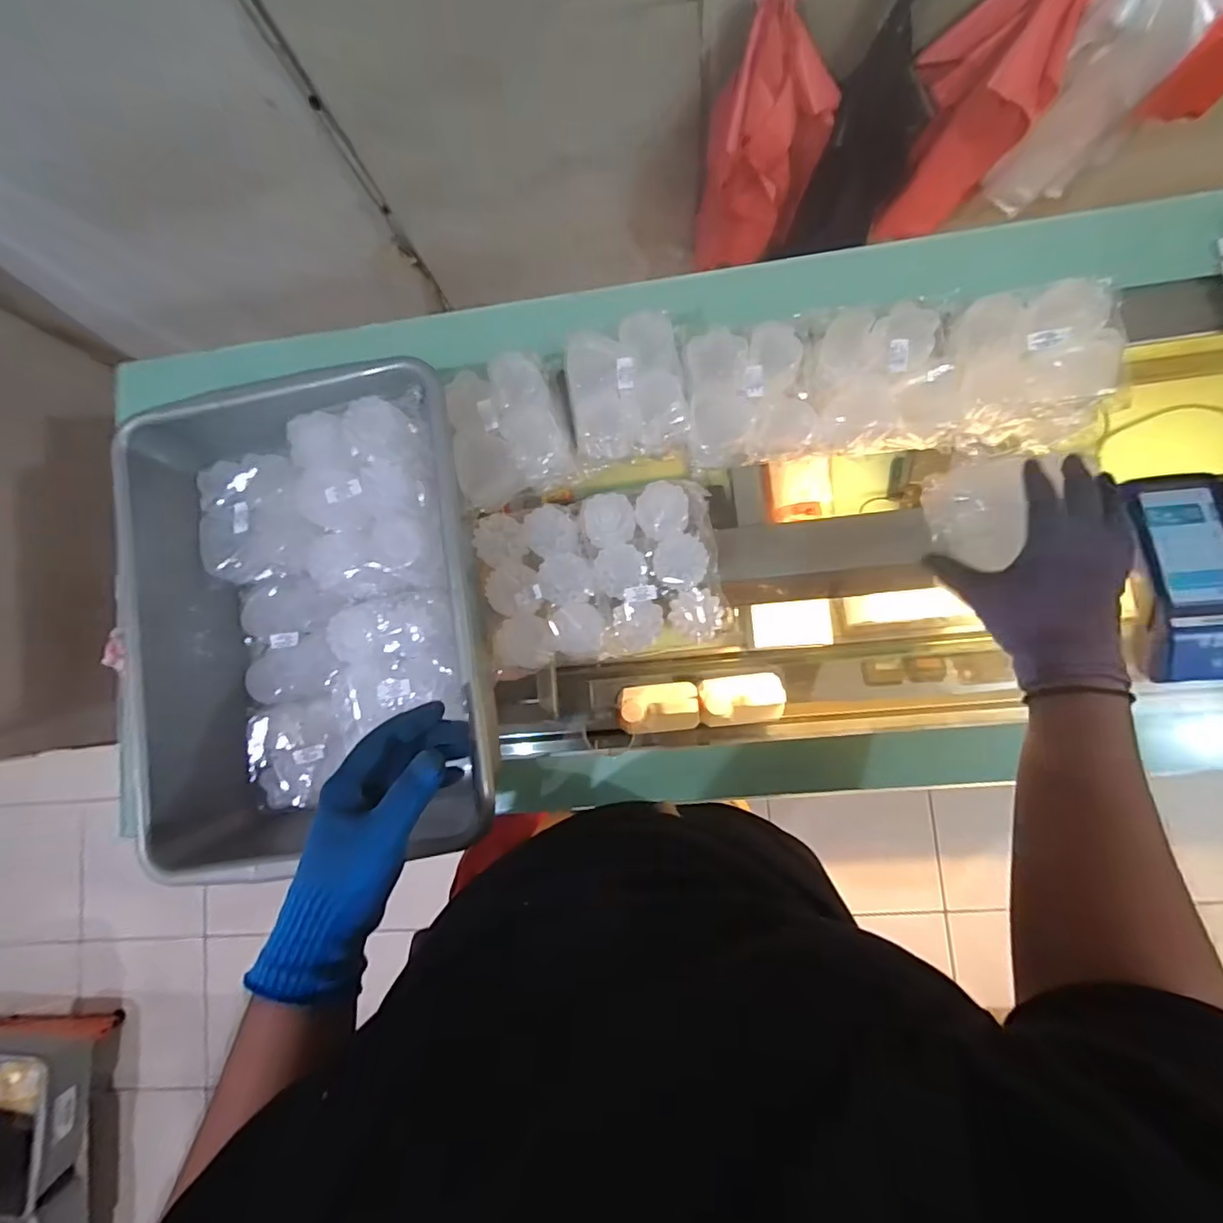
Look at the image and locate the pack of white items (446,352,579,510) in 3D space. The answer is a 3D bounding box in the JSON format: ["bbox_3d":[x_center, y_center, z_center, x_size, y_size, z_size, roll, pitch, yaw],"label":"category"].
[{"bbox_3d":[-0.113,-0.196,0.599,0.117,0.048,0.139,-17,83,5],"label":"pack of white items"}]

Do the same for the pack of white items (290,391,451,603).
[{"bbox_3d":[-0.229,-0.105,0.540,0.132,0.042,0.179,-10,84,5],"label":"pack of white items"}]

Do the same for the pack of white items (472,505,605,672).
[{"bbox_3d":[-0.078,-0.028,0.605,0.120,0.028,0.167,-10,84,5],"label":"pack of white items"}]

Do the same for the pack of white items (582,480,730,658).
[{"bbox_3d":[0.046,-0.047,0.600,0.133,0.037,0.169,-9,84,6],"label":"pack of white items"}]

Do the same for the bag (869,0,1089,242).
[{"bbox_3d":[0.581,-0.793,0.884,0.216,0.383,0.086,-12,84,5],"label":"bag"}]

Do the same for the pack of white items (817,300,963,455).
[{"bbox_3d":[0.271,-0.232,0.567,0.131,0.055,0.134,-3,84,6],"label":"pack of white items"}]

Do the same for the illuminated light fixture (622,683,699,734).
[{"bbox_3d":[0.073,0.146,0.846,0.115,0.034,0.071,-4,84,6],"label":"illuminated light fixture"}]

